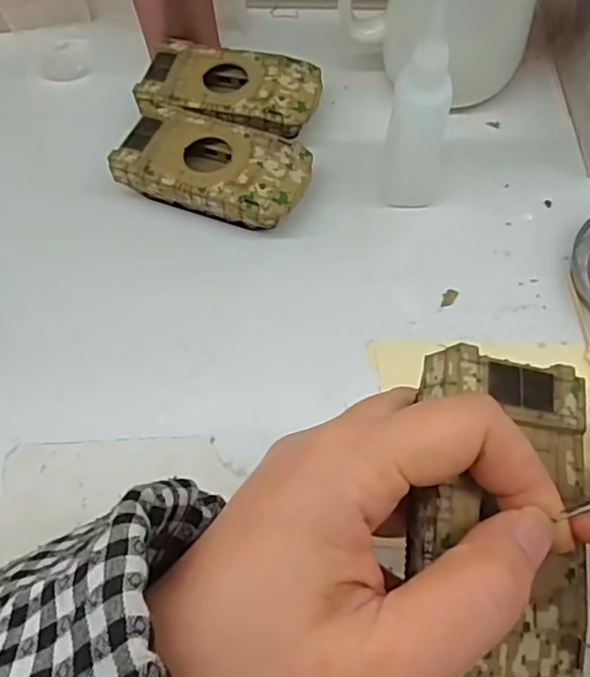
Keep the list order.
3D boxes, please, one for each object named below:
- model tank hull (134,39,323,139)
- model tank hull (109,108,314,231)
[{"bbox_3d":[-0.035,-0.135,0.337,0.094,0.025,0.053,10,64,8],"label":"model tank hull"},{"bbox_3d":[-0.041,-0.085,0.310,0.093,0.025,0.053,20,66,12],"label":"model tank hull"}]

